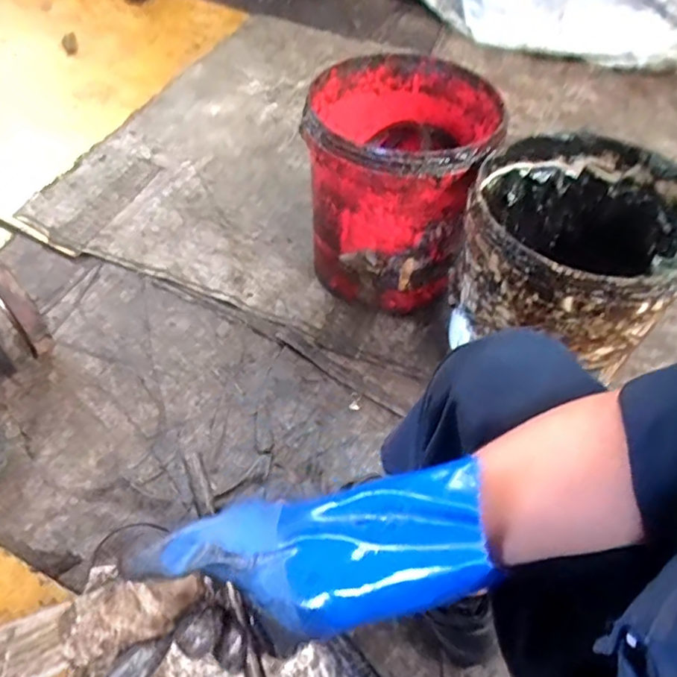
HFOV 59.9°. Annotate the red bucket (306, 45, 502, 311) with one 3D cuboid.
[{"bbox_3d":[0.091,-0.268,1.013,0.290,0.306,0.320,11,53,6],"label":"red bucket"}]

